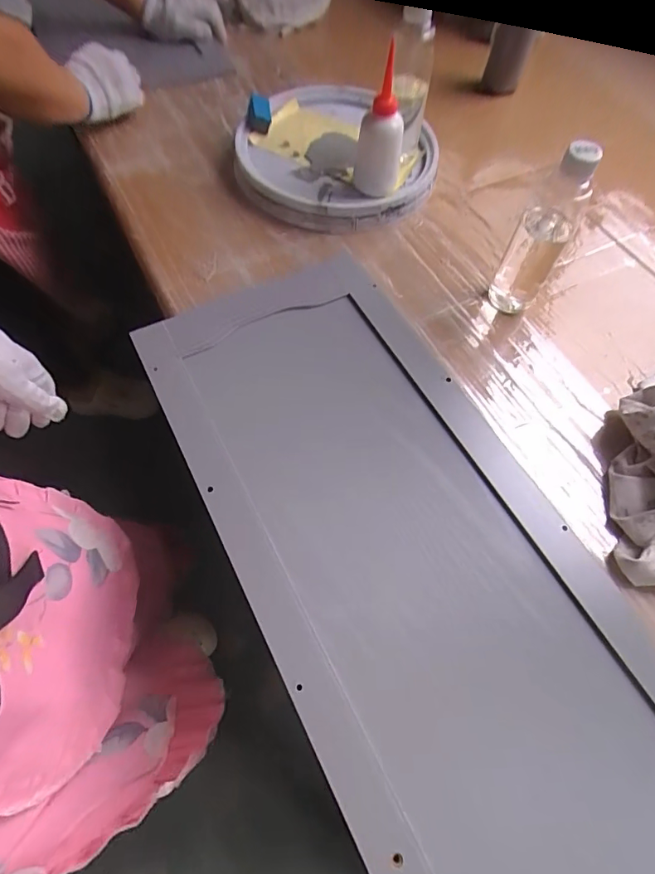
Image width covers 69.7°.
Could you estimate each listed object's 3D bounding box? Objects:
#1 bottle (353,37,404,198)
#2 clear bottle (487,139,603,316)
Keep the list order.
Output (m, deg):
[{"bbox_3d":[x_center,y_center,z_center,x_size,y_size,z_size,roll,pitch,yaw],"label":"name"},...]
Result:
[{"bbox_3d":[0.064,-0.359,0.574,0.060,0.169,0.062,9,62,2],"label":"bottle"},{"bbox_3d":[0.229,-0.214,0.511,0.056,0.193,0.045,31,65,13],"label":"clear bottle"}]

